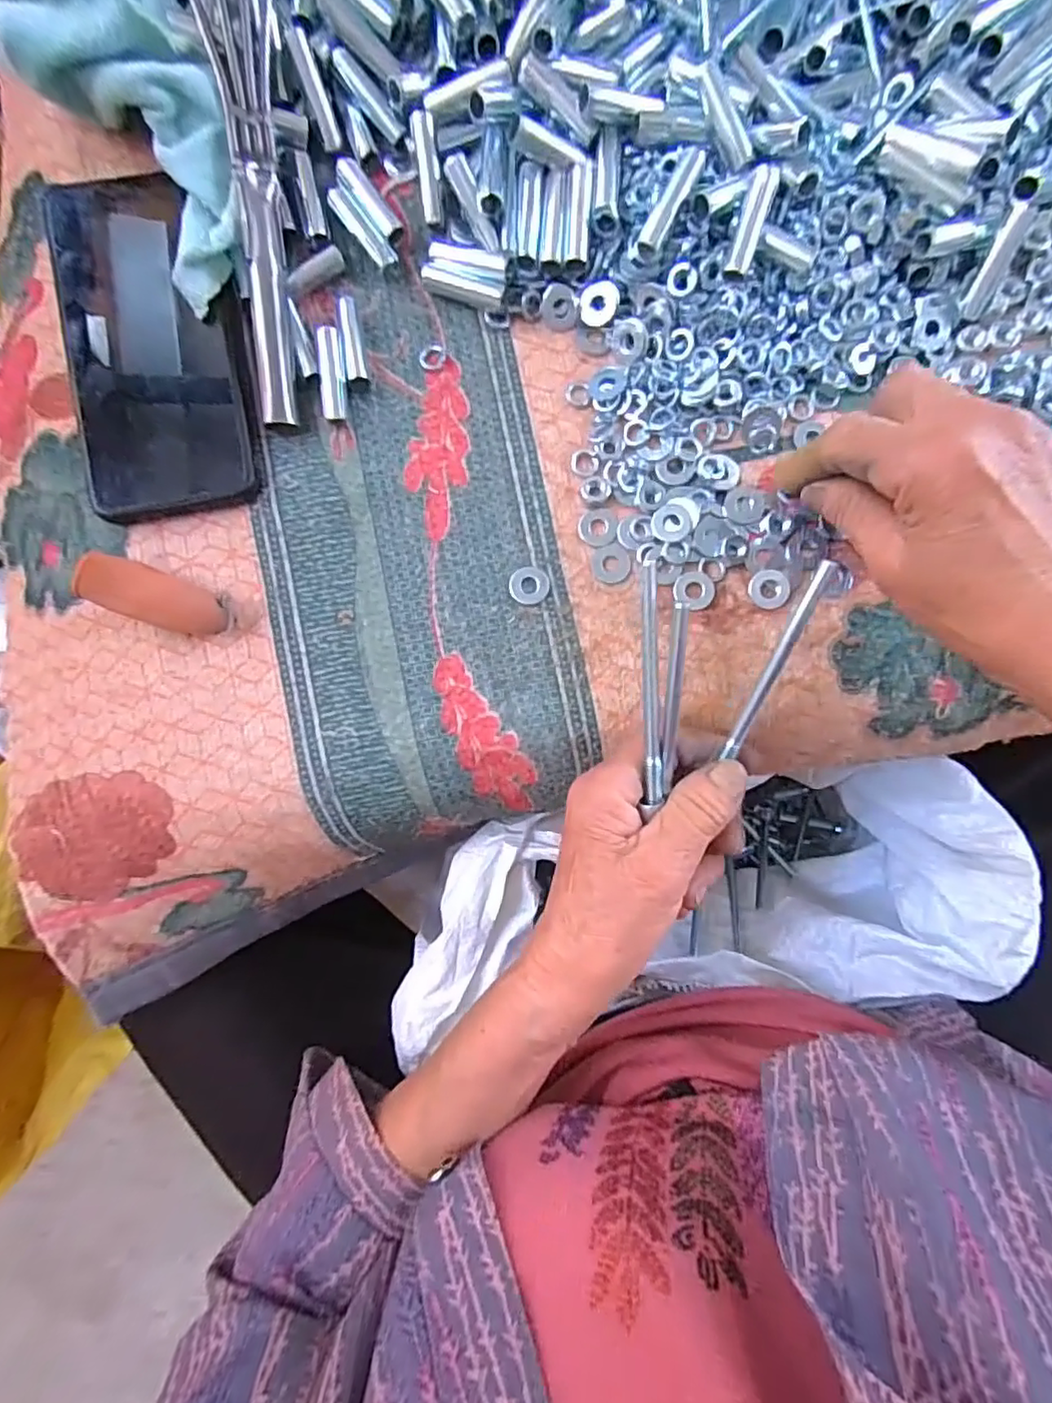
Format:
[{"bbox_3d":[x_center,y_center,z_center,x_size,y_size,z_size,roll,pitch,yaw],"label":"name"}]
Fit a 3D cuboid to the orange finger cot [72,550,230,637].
[{"bbox_3d":[-0.169,-0.048,0.282,0.065,0.024,0.024,19,88,3],"label":"orange finger cot"}]

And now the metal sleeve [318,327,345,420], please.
[{"bbox_3d":[-0.092,-0.155,0.293,0.010,0.011,0.041,-1,87,2],"label":"metal sleeve"}]

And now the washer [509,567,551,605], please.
[{"bbox_3d":[0.002,-0.055,0.294,0.019,0.004,0.018,0,87,2],"label":"washer"}]

